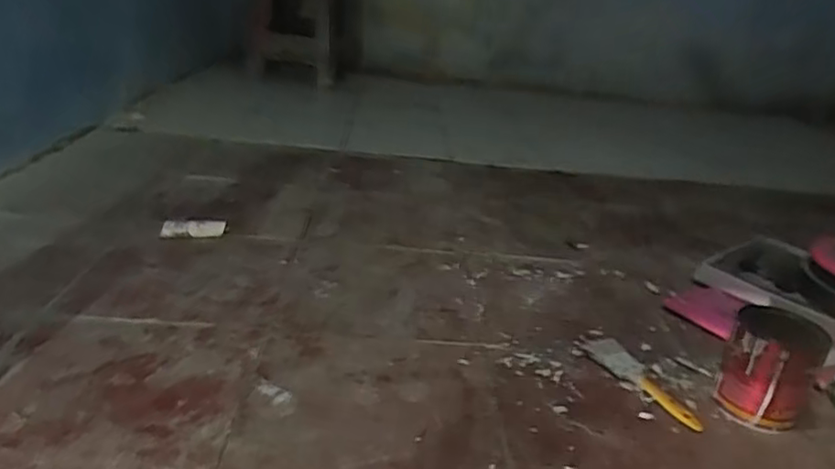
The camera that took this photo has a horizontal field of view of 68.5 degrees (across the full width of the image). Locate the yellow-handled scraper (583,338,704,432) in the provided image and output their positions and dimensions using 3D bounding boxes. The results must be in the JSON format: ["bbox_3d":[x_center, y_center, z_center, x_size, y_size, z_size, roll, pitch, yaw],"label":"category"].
[{"bbox_3d":[0.301,0.198,0.826,0.054,0.012,0.191,-4,26,-25],"label":"yellow-handled scraper"}]

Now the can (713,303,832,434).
[{"bbox_3d":[0.443,0.169,0.775,0.102,0.130,0.087,23,28,33],"label":"can"}]

